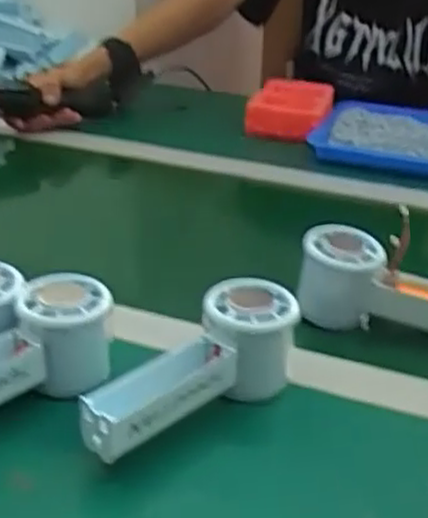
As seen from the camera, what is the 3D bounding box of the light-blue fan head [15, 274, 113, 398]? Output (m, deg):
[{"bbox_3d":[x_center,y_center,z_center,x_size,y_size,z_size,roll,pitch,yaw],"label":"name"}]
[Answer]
[{"bbox_3d":[-0.095,0.049,0.469,0.062,0.060,0.052,-3,28,-10],"label":"light-blue fan head"}]

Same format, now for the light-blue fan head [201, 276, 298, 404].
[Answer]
[{"bbox_3d":[0.023,0.054,0.473,0.058,0.065,0.053,2,27,0],"label":"light-blue fan head"}]

